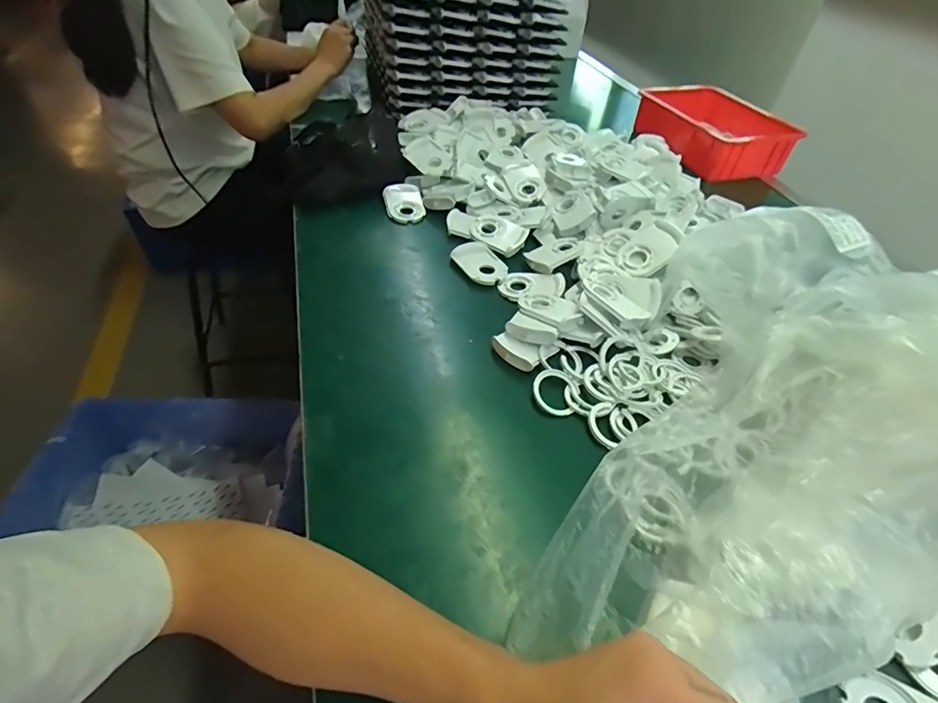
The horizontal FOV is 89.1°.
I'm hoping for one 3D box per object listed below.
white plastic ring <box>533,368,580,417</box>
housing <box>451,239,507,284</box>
[{"bbox_3d":[0.093,0.042,0.497,0.052,0.009,0.050,8,62,-15],"label":"white plastic ring"},{"bbox_3d":[0.016,-0.122,0.646,0.062,0.020,0.081,-15,49,-21],"label":"housing"}]

